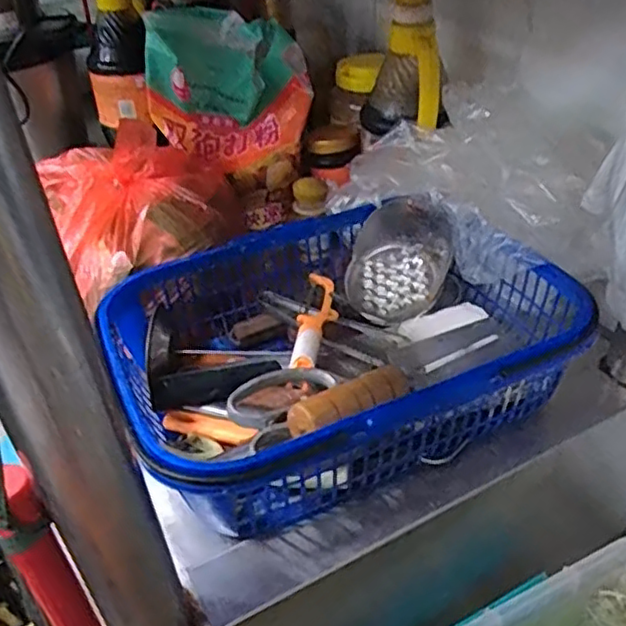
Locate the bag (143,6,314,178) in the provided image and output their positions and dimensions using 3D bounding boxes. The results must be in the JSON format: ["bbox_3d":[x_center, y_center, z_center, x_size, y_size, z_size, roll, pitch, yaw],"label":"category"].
[{"bbox_3d":[-0.089,-0.244,0.705,0.170,0.148,0.085,-15,39,-15],"label":"bag"}]

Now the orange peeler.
[{"bbox_3d":[0.002,0.008,0.558,0.030,0.021,0.111,3,38,8],"label":"orange peeler"}]

